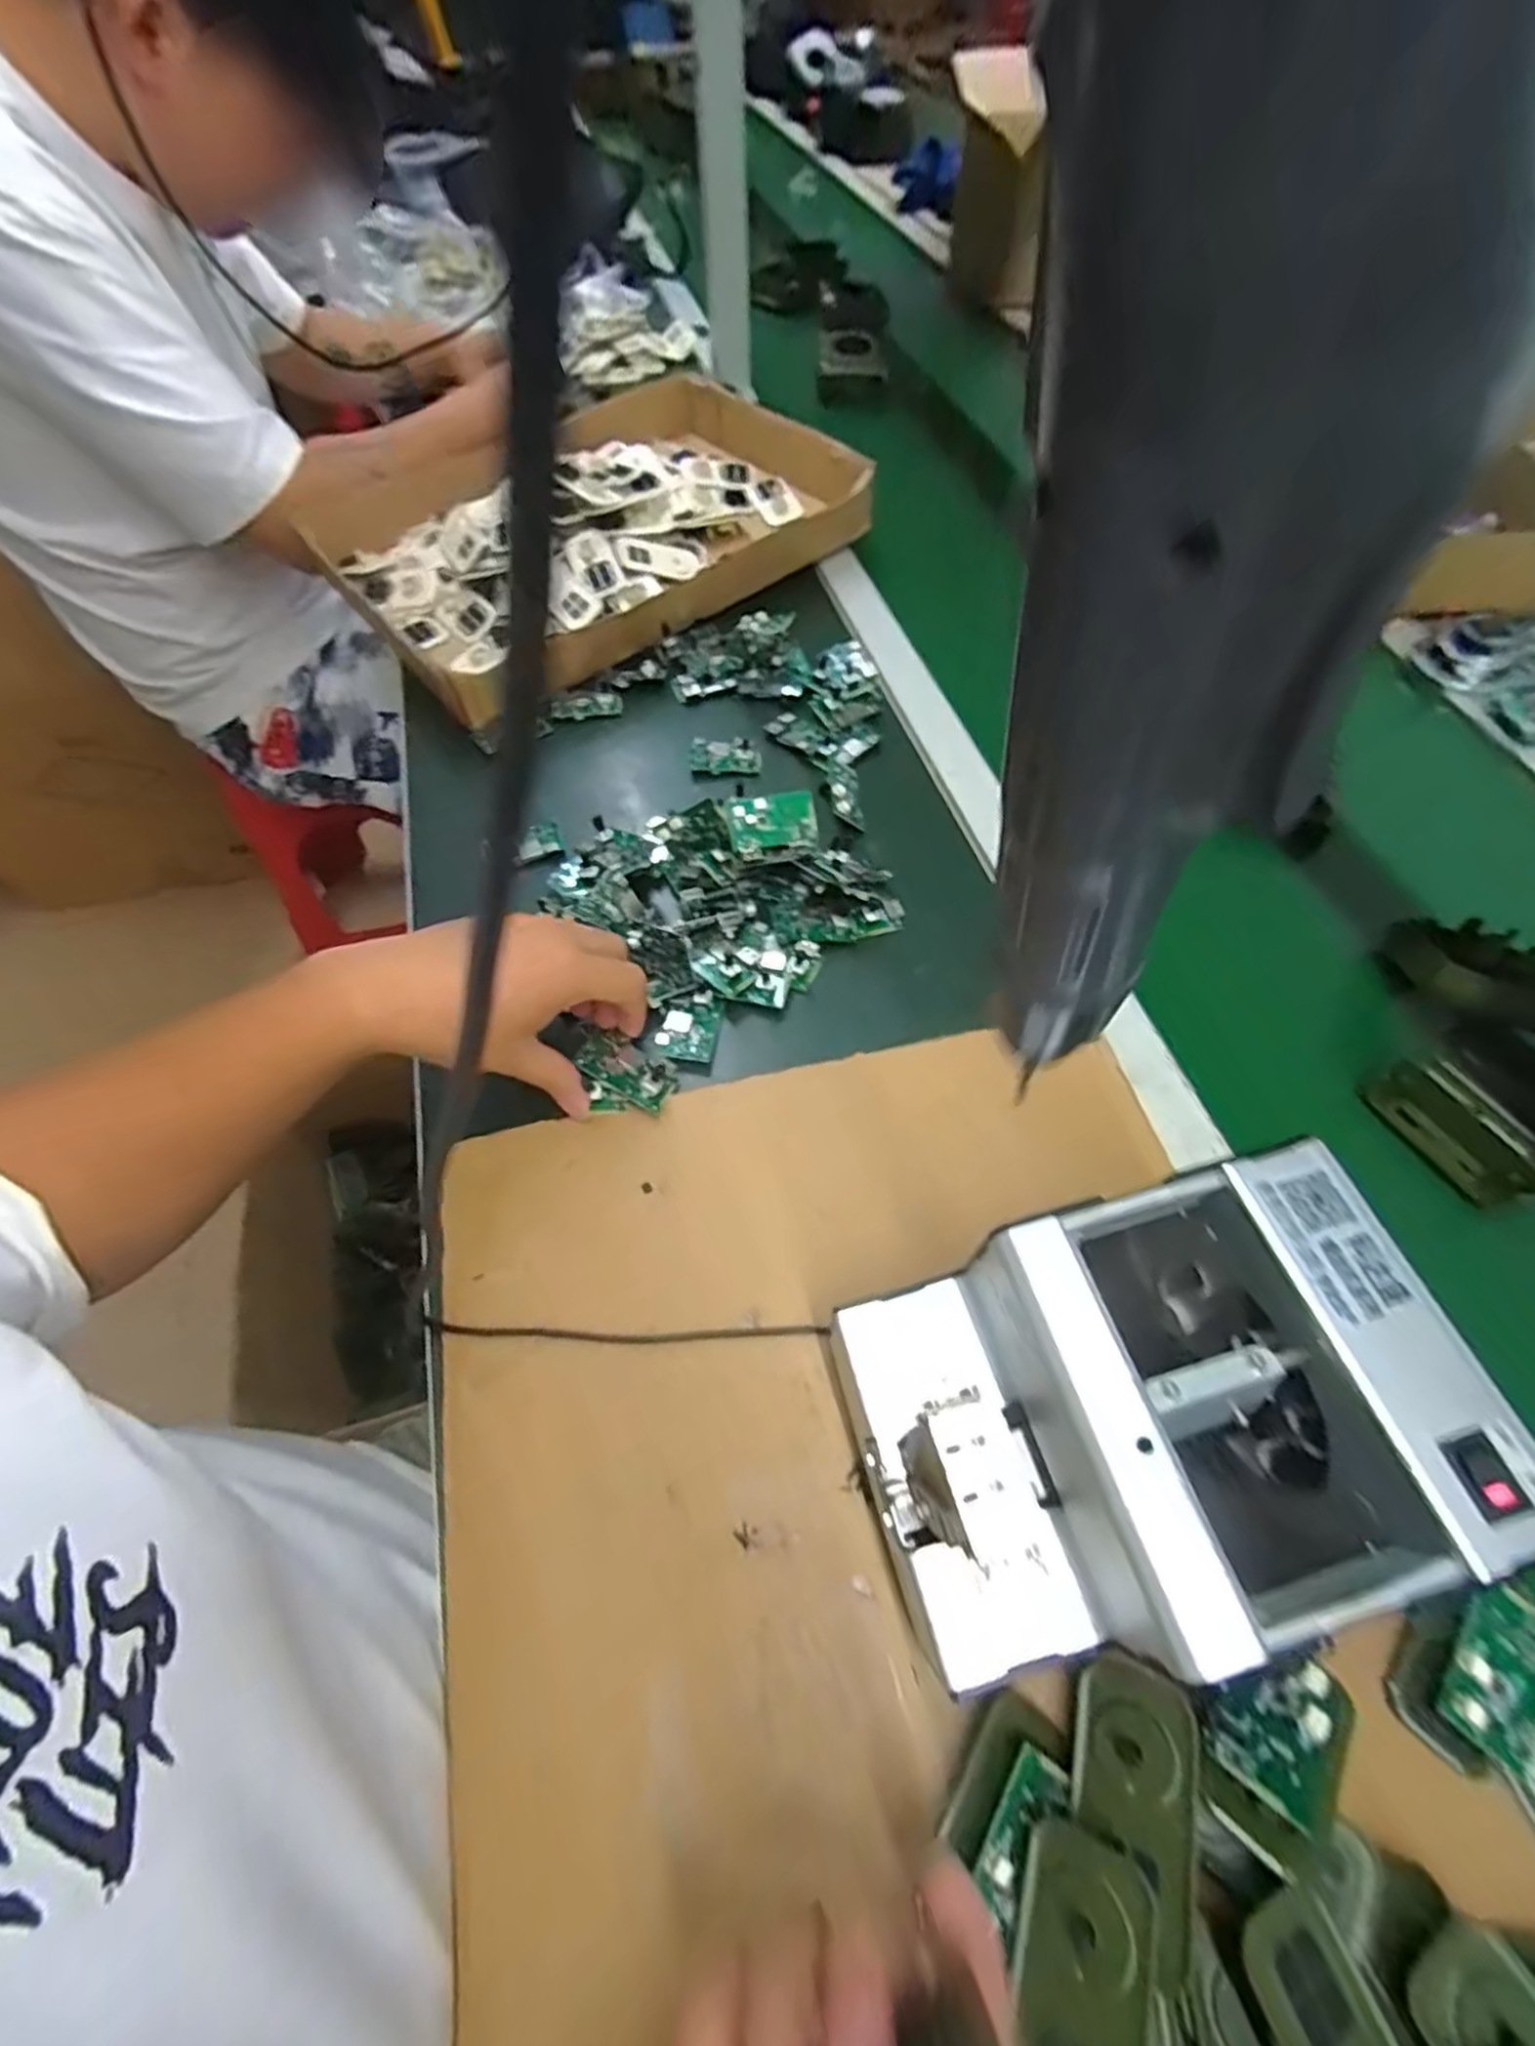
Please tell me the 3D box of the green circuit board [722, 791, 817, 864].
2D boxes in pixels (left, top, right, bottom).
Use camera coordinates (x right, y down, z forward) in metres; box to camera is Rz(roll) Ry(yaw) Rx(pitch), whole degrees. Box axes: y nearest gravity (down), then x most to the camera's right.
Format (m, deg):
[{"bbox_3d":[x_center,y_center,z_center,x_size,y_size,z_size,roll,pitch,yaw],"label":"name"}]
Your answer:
[{"bbox_3d":[0.003,-0.126,0.487,0.057,0.041,0.005,-11,21,-6],"label":"green circuit board"}]

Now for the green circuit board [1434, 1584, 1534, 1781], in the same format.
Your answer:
[{"bbox_3d":[0.289,0.254,0.293,0.059,0.008,0.033,-39,68,-21],"label":"green circuit board"}]

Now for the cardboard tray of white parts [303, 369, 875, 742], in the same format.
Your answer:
[{"bbox_3d":[-0.150,-0.484,0.718,0.439,0.052,0.324,-36,65,-18],"label":"cardboard tray of white parts"}]

